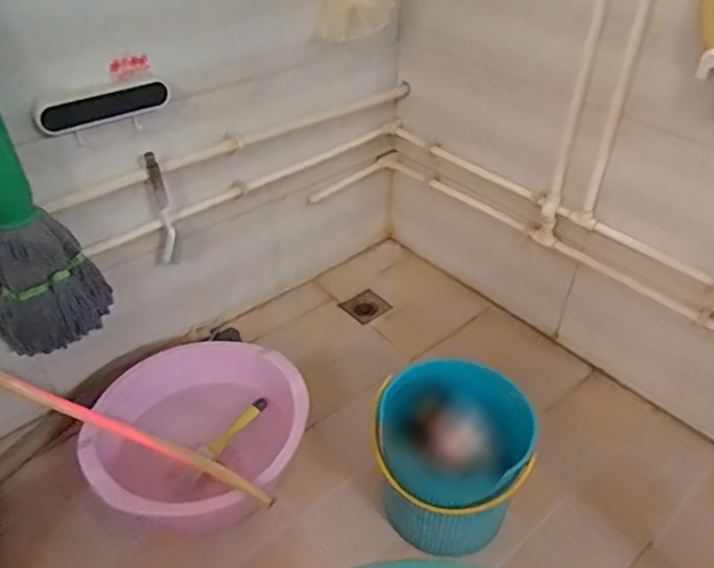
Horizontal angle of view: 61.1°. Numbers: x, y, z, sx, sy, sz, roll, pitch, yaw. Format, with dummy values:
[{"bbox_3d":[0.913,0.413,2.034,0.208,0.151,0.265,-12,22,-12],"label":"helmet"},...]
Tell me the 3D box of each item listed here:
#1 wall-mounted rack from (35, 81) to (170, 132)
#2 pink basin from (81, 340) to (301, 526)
[{"bbox_3d":[-0.423,-0.303,1.025,0.021,0.058,0.227,31,48,31],"label":"wall-mounted rack"},{"bbox_3d":[-0.288,0.284,1.134,0.383,0.149,0.340,-4,40,-5],"label":"pink basin"}]

